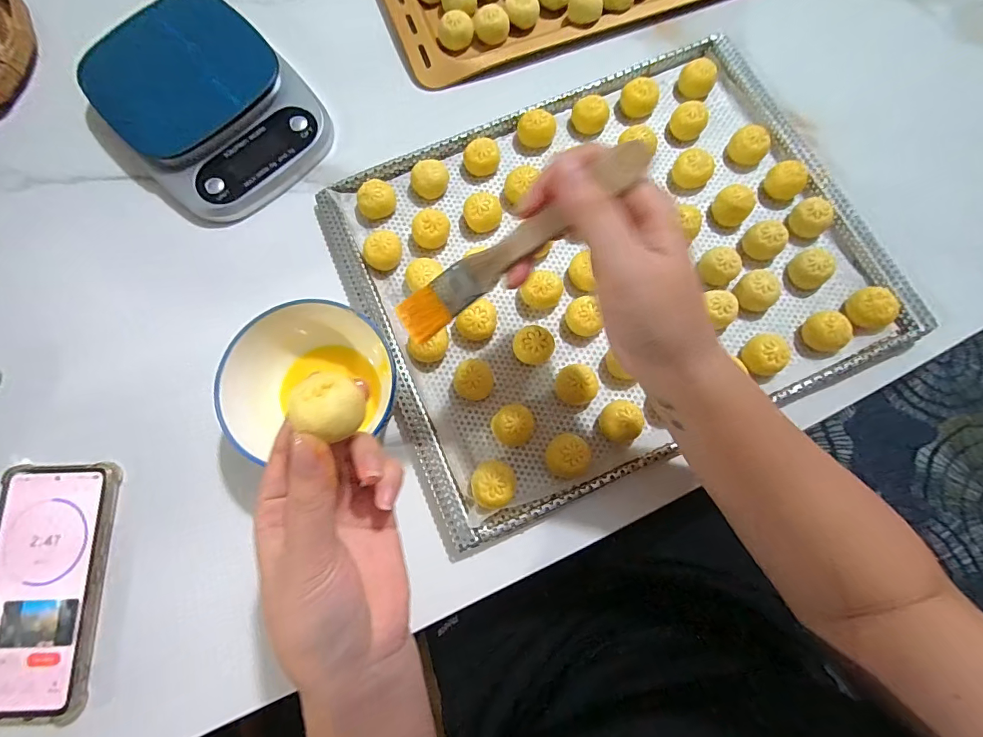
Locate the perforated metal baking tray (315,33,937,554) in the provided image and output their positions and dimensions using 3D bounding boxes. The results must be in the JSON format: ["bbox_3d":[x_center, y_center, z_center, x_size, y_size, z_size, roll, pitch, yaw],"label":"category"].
[{"bbox_3d":[0.092,-0.087,0.348,0.392,0.027,0.309,-23,79,-5],"label":"perforated metal baking tray"}]

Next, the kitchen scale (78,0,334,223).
[{"bbox_3d":[-0.244,-0.225,0.375,0.153,0.035,0.191,-42,81,-8],"label":"kitchen scale"}]

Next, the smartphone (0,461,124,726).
[{"bbox_3d":[-0.309,0.151,0.300,0.077,0.015,0.161,-2,77,-1],"label":"smartphone"}]

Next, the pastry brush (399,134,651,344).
[{"bbox_3d":[0.011,-0.059,0.210,0.140,0.013,0.020,-33,79,16],"label":"pastry brush"}]

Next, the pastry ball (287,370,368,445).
[{"bbox_3d":[-0.066,0.015,0.179,0.025,0.017,0.025,13,78,3],"label":"pastry ball"}]

